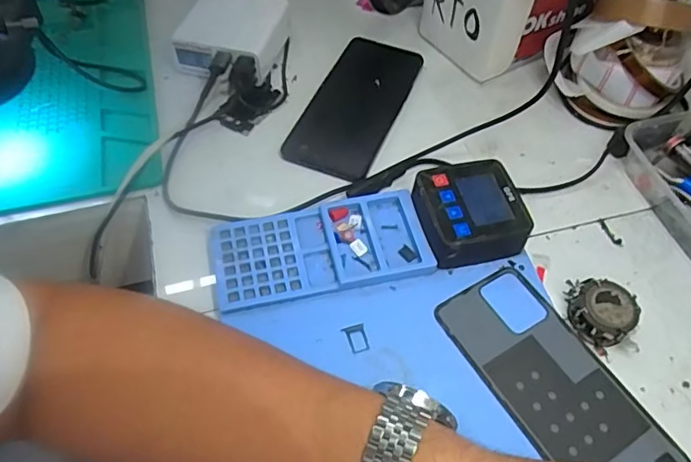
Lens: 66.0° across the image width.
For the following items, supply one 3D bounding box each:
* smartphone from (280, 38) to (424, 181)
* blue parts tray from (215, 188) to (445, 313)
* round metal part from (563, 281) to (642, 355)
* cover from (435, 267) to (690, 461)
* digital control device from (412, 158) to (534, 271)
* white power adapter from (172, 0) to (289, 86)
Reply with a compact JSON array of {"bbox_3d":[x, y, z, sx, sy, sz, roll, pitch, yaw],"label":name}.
[{"bbox_3d":[0.011,-0.117,0.475,0.074,0.012,0.171,18,56,11],"label":"smartphone"},{"bbox_3d":[-0.017,0.012,0.376,0.148,0.009,0.069,-10,55,-10],"label":"blue parts tray"},{"bbox_3d":[0.170,0.053,0.360,0.039,0.022,0.046,-38,64,-25],"label":"round metal part"},{"bbox_3d":[0.130,0.095,0.336,0.073,0.010,0.155,-26,59,-20],"label":"cover"},{"bbox_3d":[0.087,-0.012,0.387,0.074,0.033,0.067,-10,55,-10],"label":"digital control device"},{"bbox_3d":[-0.105,-0.185,0.504,0.086,0.045,0.094,14,55,8],"label":"white power adapter"}]

